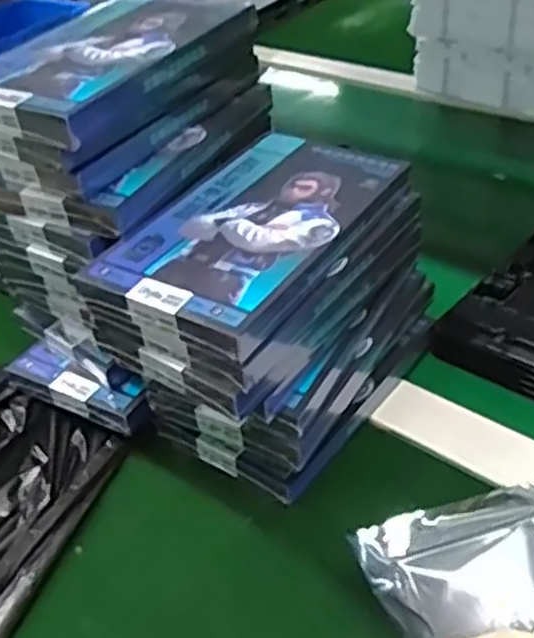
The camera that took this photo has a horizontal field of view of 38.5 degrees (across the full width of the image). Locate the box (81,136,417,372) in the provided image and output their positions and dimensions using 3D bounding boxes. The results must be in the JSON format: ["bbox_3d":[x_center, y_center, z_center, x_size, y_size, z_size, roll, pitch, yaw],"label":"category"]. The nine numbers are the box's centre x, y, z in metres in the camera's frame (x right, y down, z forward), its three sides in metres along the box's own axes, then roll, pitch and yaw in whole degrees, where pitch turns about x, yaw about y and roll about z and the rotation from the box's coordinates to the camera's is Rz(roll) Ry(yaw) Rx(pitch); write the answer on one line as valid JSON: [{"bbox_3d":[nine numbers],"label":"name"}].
[{"bbox_3d":[-0.004,-0.049,0.390,0.095,0.015,0.164,20,45,29],"label":"box"}]

